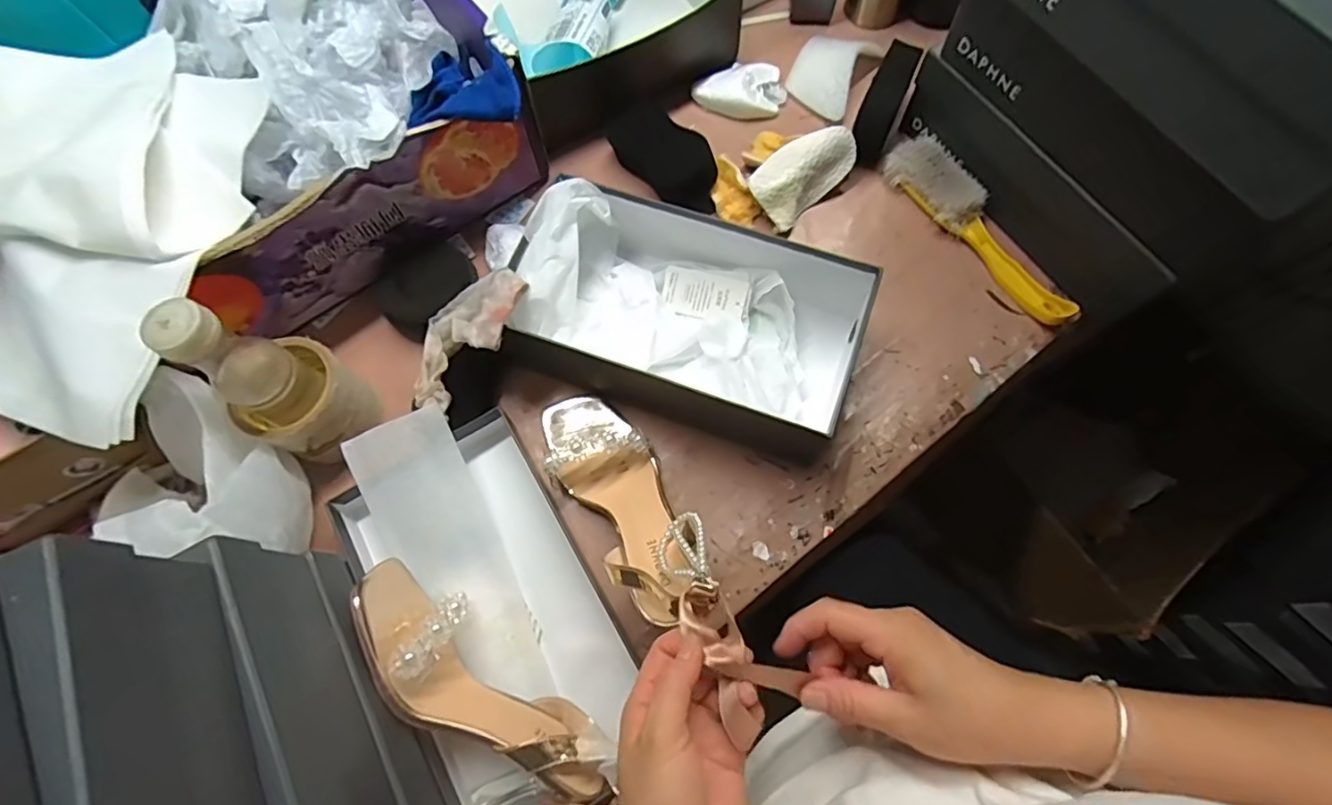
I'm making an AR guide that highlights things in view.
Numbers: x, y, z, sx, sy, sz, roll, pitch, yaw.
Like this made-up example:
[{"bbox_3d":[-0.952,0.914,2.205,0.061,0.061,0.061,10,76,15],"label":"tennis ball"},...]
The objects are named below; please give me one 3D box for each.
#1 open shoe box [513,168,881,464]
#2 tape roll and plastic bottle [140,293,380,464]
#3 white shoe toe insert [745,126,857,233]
[{"bbox_3d":[0.020,-0.085,0.535,0.287,0.086,0.166,18,72,7],"label":"open shoe box"},{"bbox_3d":[-0.298,-0.015,0.467,0.072,0.170,0.083,18,72,7],"label":"tape roll and plastic bottle"},{"bbox_3d":[0.134,-0.230,0.602,0.104,0.045,0.057,-41,75,-12],"label":"white shoe toe insert"}]

